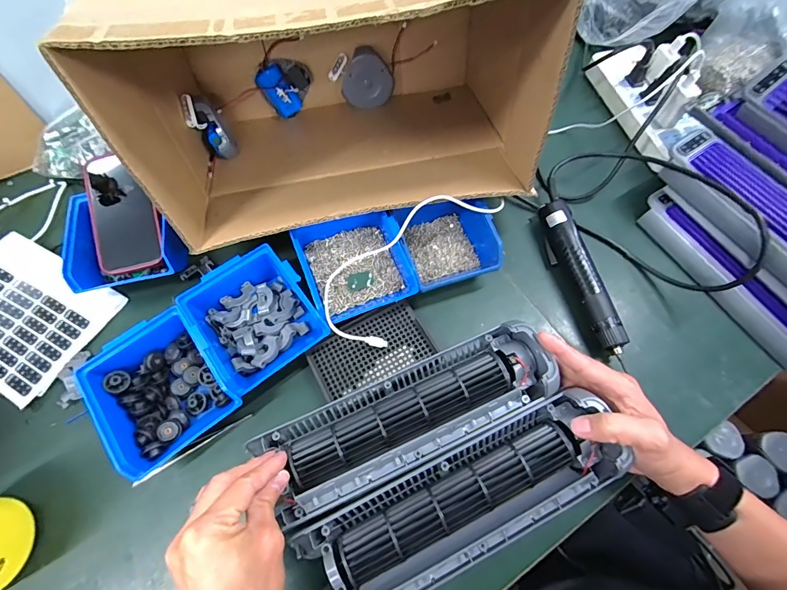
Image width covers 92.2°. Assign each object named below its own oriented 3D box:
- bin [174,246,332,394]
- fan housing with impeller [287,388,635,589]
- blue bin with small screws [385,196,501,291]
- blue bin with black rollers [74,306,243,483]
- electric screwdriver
[{"bbox_3d":[-0.154,0.024,0.429,0.122,0.059,0.136,-36,72,-13],"label":"bin"},{"bbox_3d":[0.062,0.188,0.343,0.293,0.049,0.088,-24,69,-9],"label":"fan housing with impeller"},{"bbox_3d":[0.062,-0.071,0.469,0.114,0.069,0.129,-19,69,-7],"label":"blue bin with small screws"},{"bbox_3d":[-0.239,0.095,0.401,0.116,0.066,0.136,-35,71,-13],"label":"blue bin with black rollers"},{"bbox_3d":[0.228,-0.024,0.462,0.034,0.038,0.207,-16,68,-6],"label":"electric screwdriver"}]

